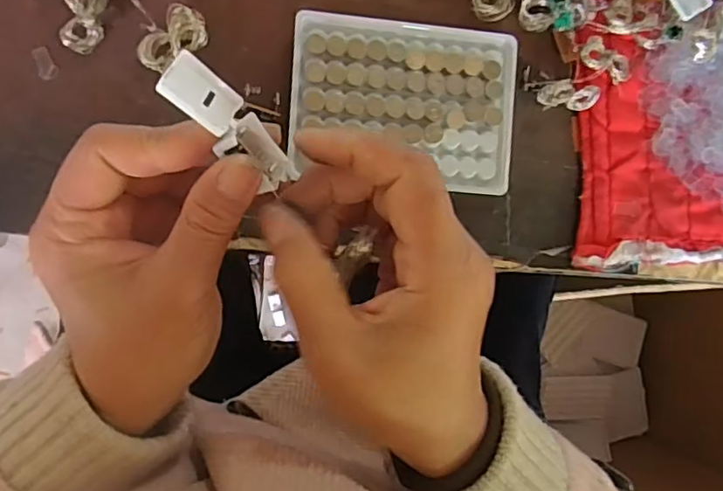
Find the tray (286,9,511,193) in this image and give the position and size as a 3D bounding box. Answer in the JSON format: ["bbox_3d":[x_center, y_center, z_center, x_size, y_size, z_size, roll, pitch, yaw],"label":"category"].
[{"bbox_3d":[0.025,-0.083,0.339,0.129,0.011,0.091,6,90,-9],"label":"tray"}]

